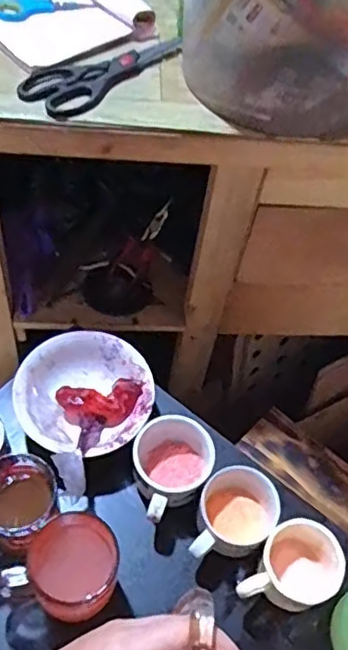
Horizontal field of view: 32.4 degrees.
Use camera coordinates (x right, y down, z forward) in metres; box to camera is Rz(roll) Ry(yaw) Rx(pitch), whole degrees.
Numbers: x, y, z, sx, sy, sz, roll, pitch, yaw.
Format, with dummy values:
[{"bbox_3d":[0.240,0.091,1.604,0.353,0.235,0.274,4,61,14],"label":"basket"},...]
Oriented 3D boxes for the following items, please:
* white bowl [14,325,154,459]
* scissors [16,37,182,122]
[{"bbox_3d":[-0.100,0.081,0.703,0.147,0.053,0.149,2,55,-3],"label":"white bowl"},{"bbox_3d":[-0.072,-0.276,0.632,0.078,0.009,0.196,36,60,19],"label":"scissors"}]

